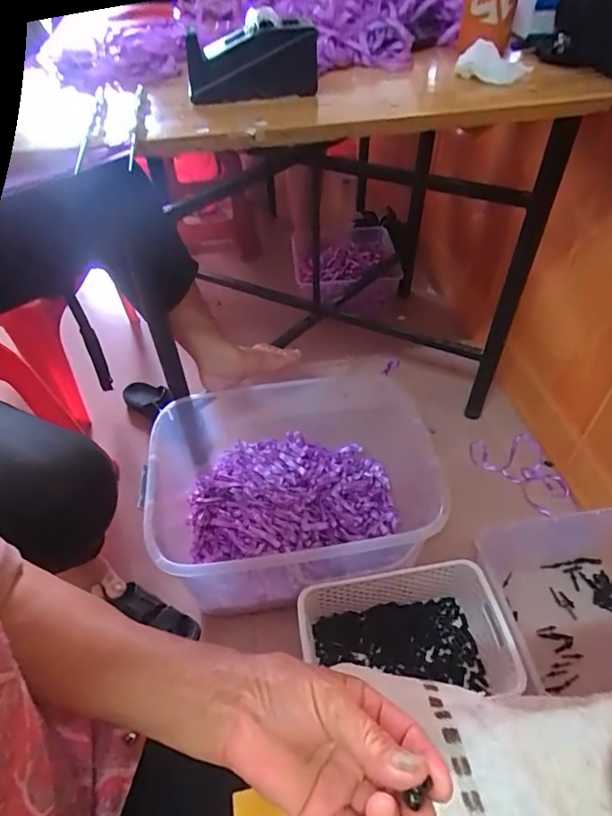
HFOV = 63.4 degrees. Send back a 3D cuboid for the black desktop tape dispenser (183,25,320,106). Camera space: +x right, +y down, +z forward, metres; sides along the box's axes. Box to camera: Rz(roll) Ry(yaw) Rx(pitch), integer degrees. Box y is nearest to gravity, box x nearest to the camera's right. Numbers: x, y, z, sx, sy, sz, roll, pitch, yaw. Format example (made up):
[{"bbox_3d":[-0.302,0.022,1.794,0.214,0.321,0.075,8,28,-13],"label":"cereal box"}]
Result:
[{"bbox_3d":[-0.061,-0.391,0.568,0.146,0.061,0.050,-3,46,1],"label":"black desktop tape dispenser"}]

